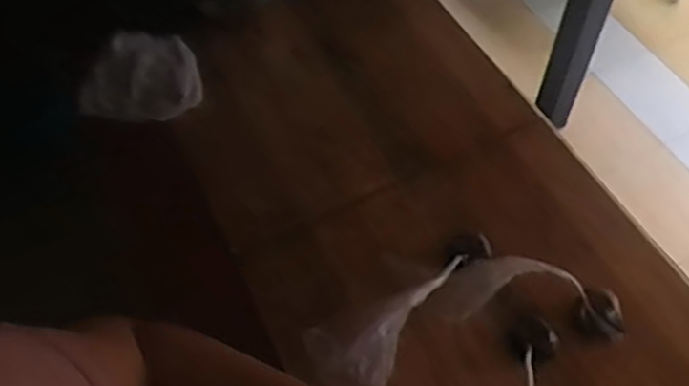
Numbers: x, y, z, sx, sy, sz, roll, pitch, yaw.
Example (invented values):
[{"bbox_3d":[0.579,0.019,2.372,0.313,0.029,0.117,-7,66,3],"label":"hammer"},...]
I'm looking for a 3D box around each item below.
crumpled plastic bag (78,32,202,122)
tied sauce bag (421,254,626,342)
[{"bbox_3d":[-0.268,-0.144,0.880,0.157,0.061,0.123,-16,57,-8],"label":"crumpled plastic bag"},{"bbox_3d":[0.176,0.099,0.661,0.185,0.054,0.058,4,57,6],"label":"tied sauce bag"}]

